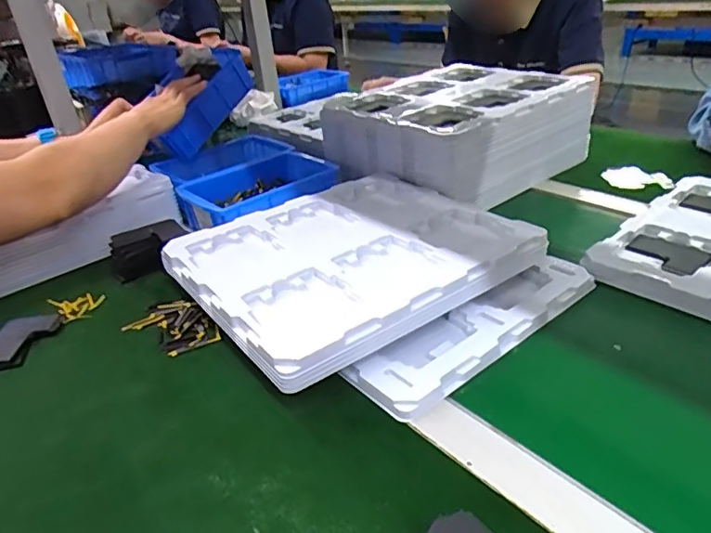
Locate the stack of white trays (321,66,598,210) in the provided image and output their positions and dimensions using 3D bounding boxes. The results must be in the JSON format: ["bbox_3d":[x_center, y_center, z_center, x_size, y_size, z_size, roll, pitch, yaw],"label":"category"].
[{"bbox_3d":[0.161,-0.213,0.854,0.343,0.130,0.277,-22,34,-27],"label":"stack of white trays"}]

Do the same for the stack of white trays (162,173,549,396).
[{"bbox_3d":[-0.006,-0.016,0.582,0.326,0.030,0.278,-24,37,-30],"label":"stack of white trays"}]

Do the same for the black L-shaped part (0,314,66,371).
[{"bbox_3d":[-0.340,0.076,0.547,0.050,0.018,0.082,-5,29,4],"label":"black L-shaped part"}]

